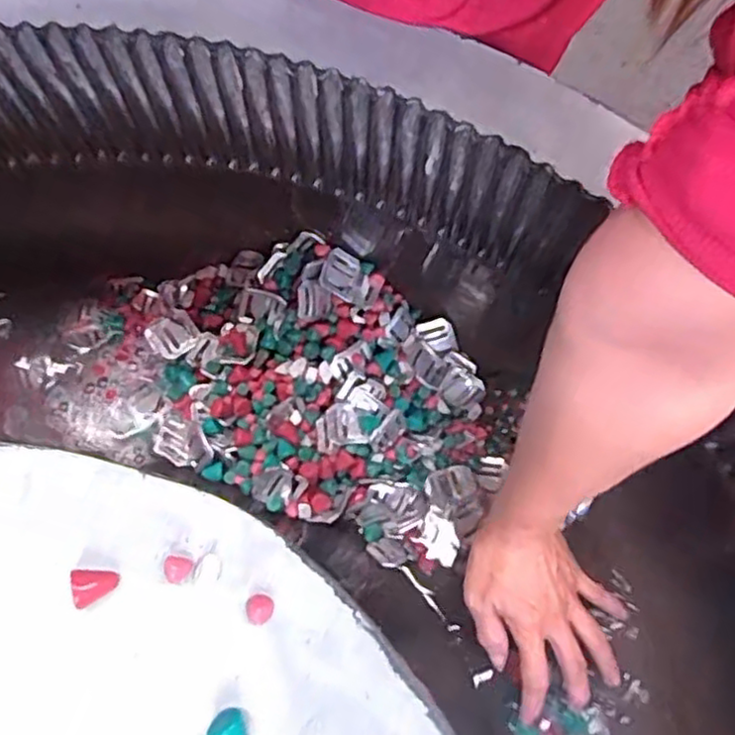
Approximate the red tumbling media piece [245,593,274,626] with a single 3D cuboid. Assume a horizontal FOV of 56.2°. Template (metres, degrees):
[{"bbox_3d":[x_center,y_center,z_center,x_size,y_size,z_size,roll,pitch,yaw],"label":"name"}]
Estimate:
[{"bbox_3d":[-0.041,0.090,0.256,0.010,0.005,0.011,0,74,-1],"label":"red tumbling media piece"}]

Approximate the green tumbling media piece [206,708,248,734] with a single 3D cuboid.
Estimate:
[{"bbox_3d":[-0.047,0.128,0.241,0.016,0.010,0.014,23,75,5],"label":"green tumbling media piece"}]

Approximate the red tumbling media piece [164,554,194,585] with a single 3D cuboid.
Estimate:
[{"bbox_3d":[-0.072,0.076,0.258,0.011,0.007,0.010,21,73,4],"label":"red tumbling media piece"}]

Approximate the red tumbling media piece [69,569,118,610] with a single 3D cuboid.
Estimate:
[{"bbox_3d":[-0.101,0.082,0.255,0.016,0.010,0.013,5,74,0],"label":"red tumbling media piece"}]

